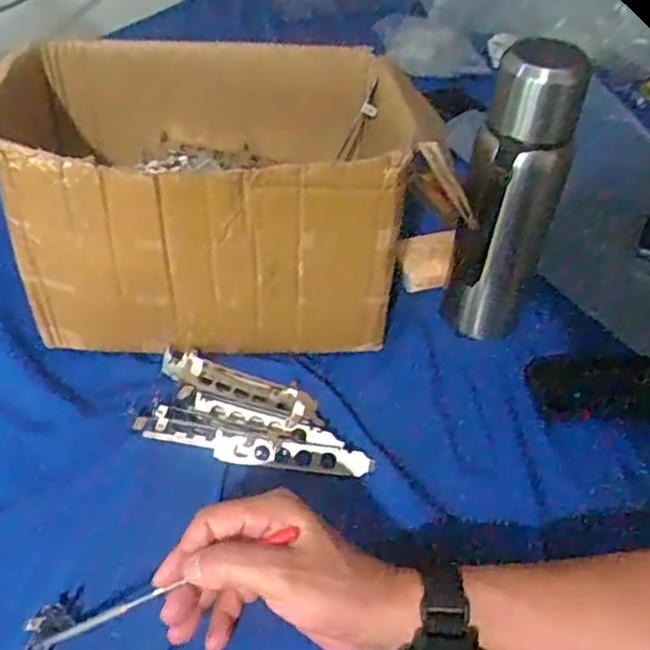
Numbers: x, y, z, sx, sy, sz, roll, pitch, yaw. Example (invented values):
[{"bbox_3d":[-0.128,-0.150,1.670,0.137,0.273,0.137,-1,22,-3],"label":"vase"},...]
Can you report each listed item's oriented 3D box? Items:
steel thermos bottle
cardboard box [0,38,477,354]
[{"bbox_3d":[0.142,-0.089,0.529,0.062,0.258,0.074,19,46,15],"label":"steel thermos bottle"},{"bbox_3d":[-0.097,-0.111,0.588,0.369,0.194,0.234,-2,45,-6],"label":"cardboard box"}]

